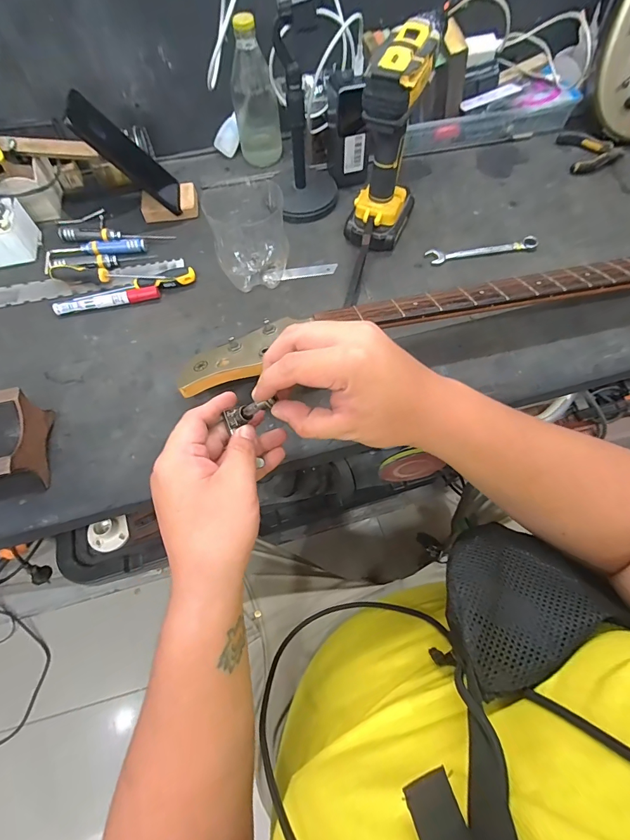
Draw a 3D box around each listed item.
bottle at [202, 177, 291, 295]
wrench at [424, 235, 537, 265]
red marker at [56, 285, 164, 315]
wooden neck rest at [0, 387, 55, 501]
[{"bbox_3d":[-0.083,-0.232,0.480,0.093,0.105,0.075,-12,66,-5],"label":"bottle"},{"bbox_3d":[0.236,-0.242,0.532,0.157,0.010,0.025,-10,66,-4],"label":"wrench"},{"bbox_3d":[-0.271,-0.157,0.496,0.130,0.013,0.017,-11,66,-5],"label":"red marker"},{"bbox_3d":[-0.316,0.025,0.385,0.062,0.066,0.095,-10,66,-4],"label":"wooden neck rest"}]

